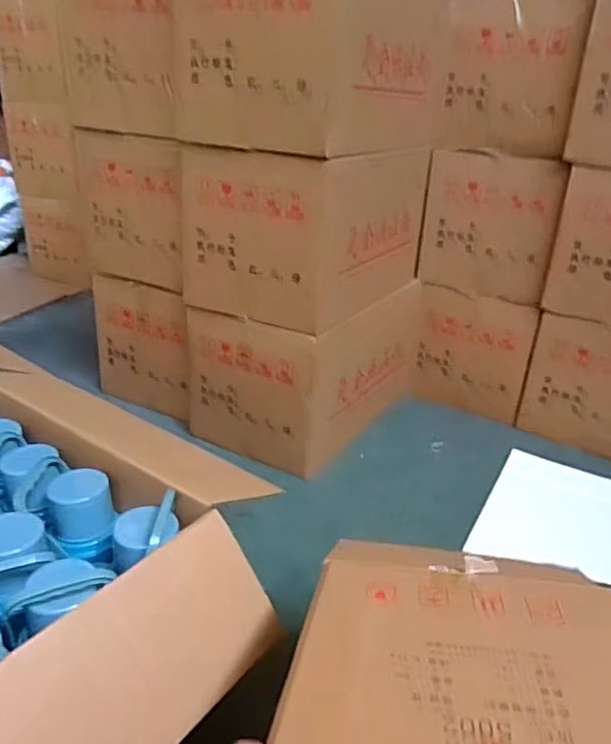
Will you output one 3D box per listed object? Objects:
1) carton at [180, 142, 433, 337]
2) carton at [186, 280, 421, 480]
[{"bbox_3d":[0.031,-0.416,1.714,0.399,0.404,0.679,20,29,30],"label":"carton"},{"bbox_3d":[0.014,-0.044,1.855,0.422,0.359,0.630,20,29,30],"label":"carton"}]

